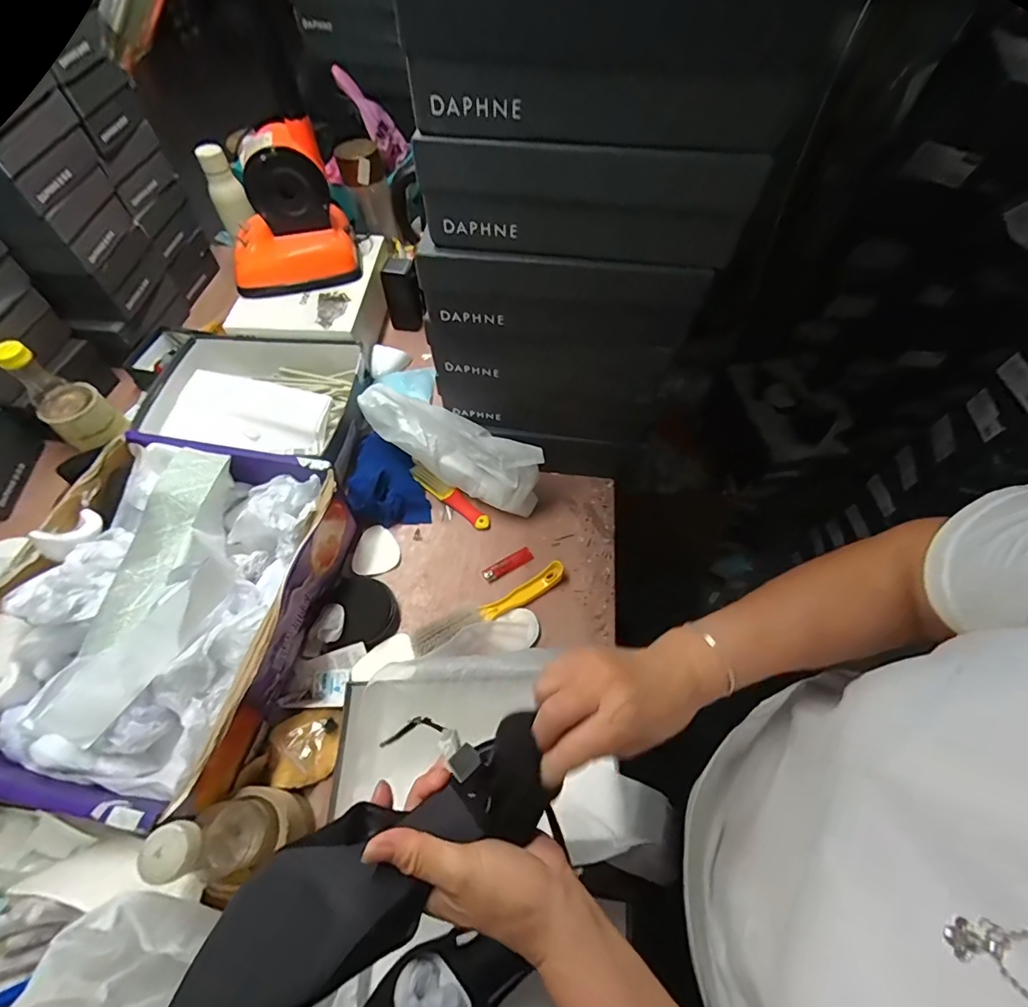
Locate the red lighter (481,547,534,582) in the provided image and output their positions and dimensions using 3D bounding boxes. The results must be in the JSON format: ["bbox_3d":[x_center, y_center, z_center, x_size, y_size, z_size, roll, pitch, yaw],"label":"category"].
[{"bbox_3d":[-0.009,0.089,0.706,0.079,0.013,0.022,-24,62,-15],"label":"red lighter"}]

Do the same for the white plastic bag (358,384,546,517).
[{"bbox_3d":[-0.089,-0.091,0.705,0.298,0.118,0.079,28,61,2],"label":"white plastic bag"}]

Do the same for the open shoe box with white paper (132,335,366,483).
[{"bbox_3d":[-0.419,-0.172,0.795,0.350,0.084,0.244,9,59,5],"label":"open shoe box with white paper"}]

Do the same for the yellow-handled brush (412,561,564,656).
[{"bbox_3d":[-0.030,0.139,0.652,0.226,0.039,0.034,-28,63,-17],"label":"yellow-handled brush"}]

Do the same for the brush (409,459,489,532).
[{"bbox_3d":[-0.100,-0.012,0.750,0.154,0.030,0.026,35,64,19],"label":"brush"}]

